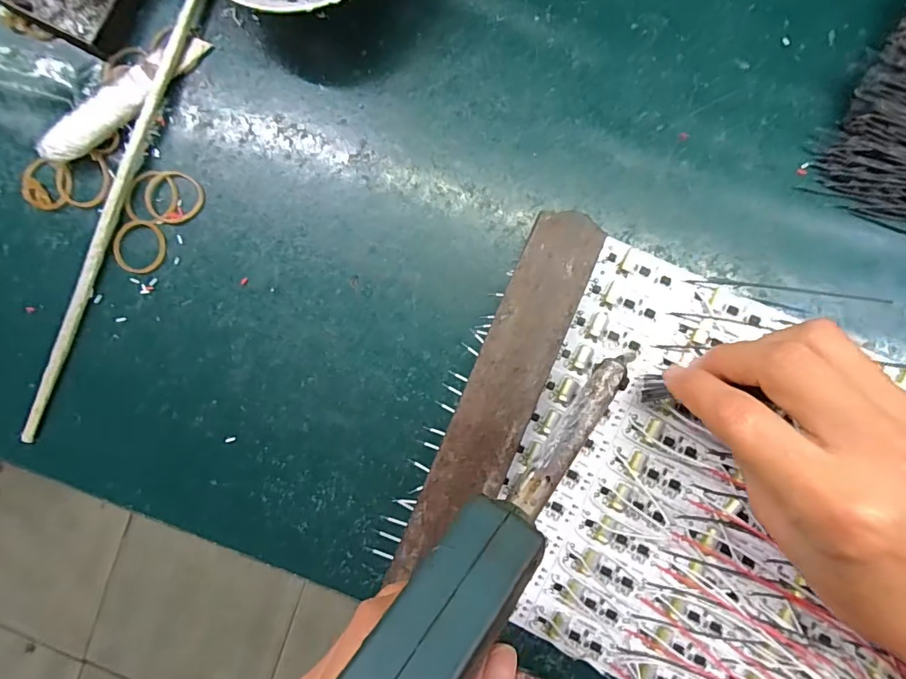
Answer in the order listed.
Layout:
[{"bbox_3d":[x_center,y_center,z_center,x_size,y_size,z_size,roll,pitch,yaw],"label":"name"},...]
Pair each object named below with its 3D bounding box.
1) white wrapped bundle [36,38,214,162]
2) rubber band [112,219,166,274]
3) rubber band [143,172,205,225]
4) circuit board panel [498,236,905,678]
[{"bbox_3d":[-0.175,-0.129,0.263,0.102,0.014,0.019,-44,86,-8],"label":"white wrapped bundle"},{"bbox_3d":[-0.170,-0.050,0.266,0.027,0.004,0.029,0,91,6],"label":"rubber band"},{"bbox_3d":[-0.151,-0.077,0.265,0.031,0.004,0.028,17,93,6],"label":"rubber band"},{"bbox_3d":[0.139,0.083,0.235,0.223,0.020,0.195,24,93,5],"label":"circuit board panel"}]

